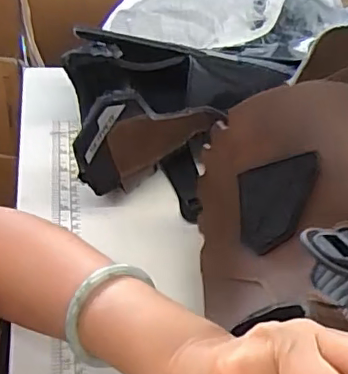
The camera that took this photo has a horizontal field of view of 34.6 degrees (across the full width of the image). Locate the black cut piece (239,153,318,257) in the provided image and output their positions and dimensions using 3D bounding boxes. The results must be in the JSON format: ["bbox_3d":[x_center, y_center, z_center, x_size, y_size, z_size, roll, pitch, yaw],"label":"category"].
[{"bbox_3d":[0.065,0.008,0.380,0.048,0.081,0.004,31,32,30],"label":"black cut piece"}]

